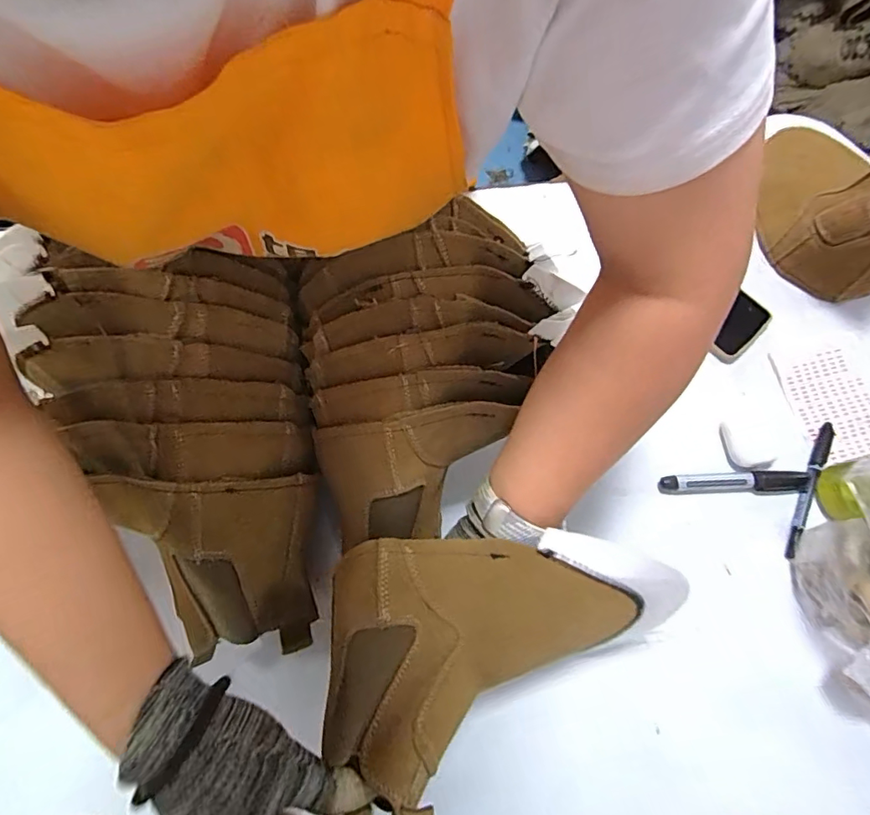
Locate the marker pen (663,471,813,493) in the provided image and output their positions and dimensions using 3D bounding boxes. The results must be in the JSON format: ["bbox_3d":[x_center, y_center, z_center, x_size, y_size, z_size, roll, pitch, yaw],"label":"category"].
[{"bbox_3d":[0.286,0.070,0.476,0.145,0.015,0.019,-1,73,-2],"label":"marker pen"}]

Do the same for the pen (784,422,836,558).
[{"bbox_3d":[0.357,0.074,0.481,0.012,0.012,0.141,28,74,7],"label":"pen"}]

